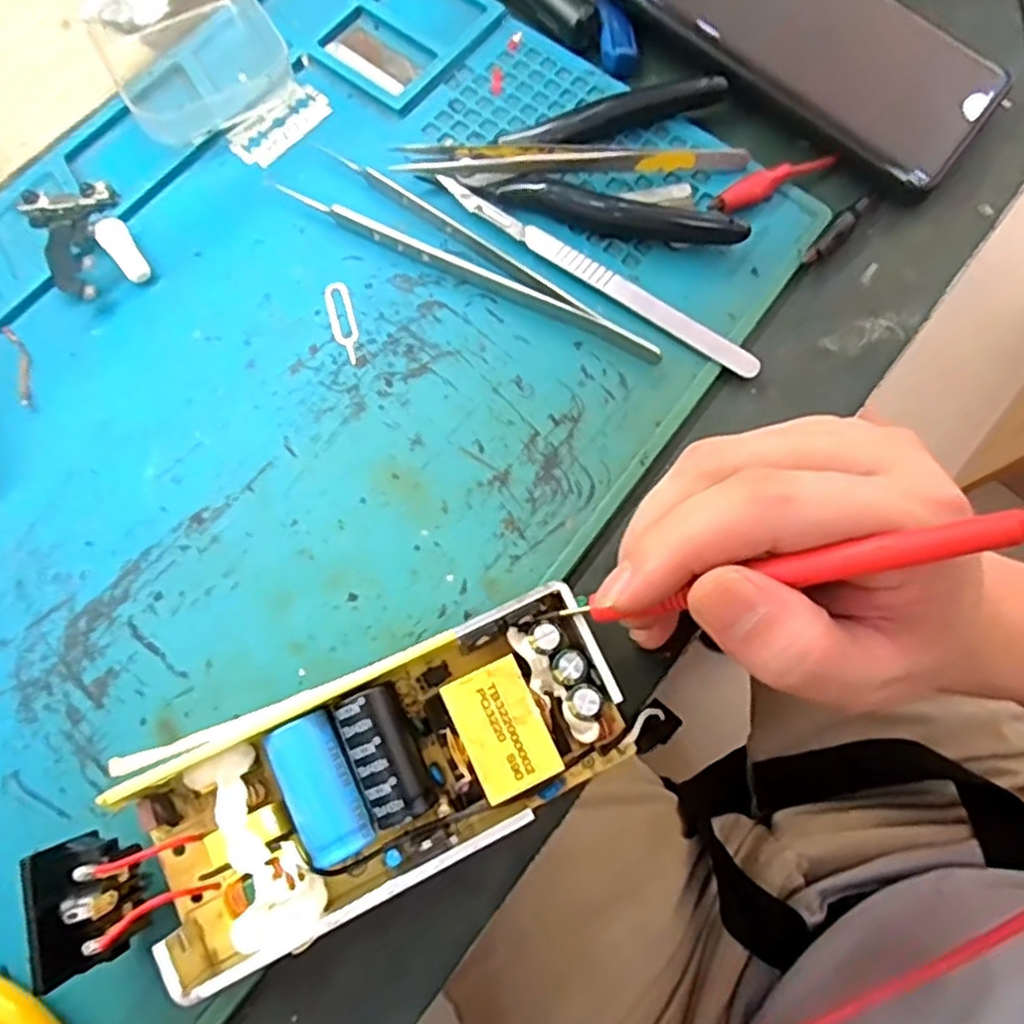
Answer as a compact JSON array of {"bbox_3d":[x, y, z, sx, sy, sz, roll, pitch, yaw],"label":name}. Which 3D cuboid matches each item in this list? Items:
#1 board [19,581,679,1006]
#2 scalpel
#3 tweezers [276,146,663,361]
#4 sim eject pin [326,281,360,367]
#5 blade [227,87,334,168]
[{"bbox_3d":[-0.039,0.073,0.195,0.158,0.034,0.057,-22,76,-8],"label":"board"},{"bbox_3d":[0.030,-0.087,0.259,0.134,0.005,0.012,34,75,8],"label":"scalpel"},{"bbox_3d":[-0.012,-0.091,0.257,0.144,0.009,0.024,30,75,7],"label":"tweezers"},{"bbox_3d":[-0.060,-0.068,0.252,0.009,0.004,0.033,-16,75,-6],"label":"sim eject pin"},{"bbox_3d":[-0.089,-0.151,0.275,0.041,0.004,0.020,-42,79,-13],"label":"blade"}]

